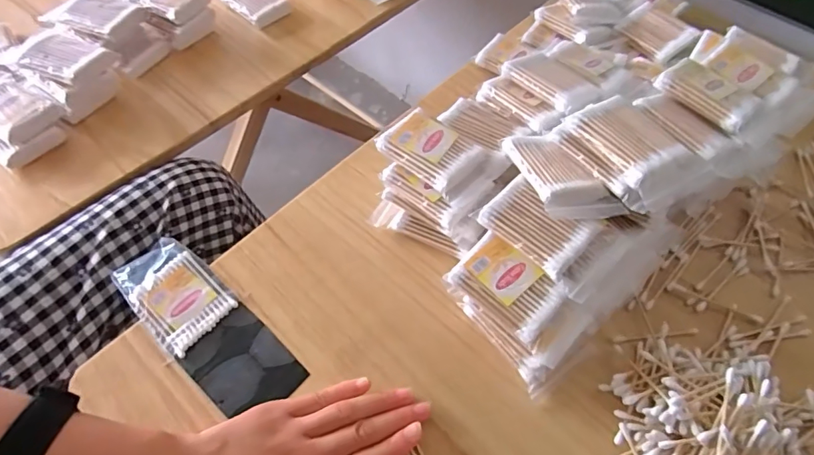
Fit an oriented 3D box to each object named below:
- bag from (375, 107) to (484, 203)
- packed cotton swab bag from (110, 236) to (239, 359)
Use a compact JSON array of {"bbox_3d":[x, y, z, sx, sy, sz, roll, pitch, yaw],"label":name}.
[{"bbox_3d":[0.019,-0.060,0.382,0.076,0.018,0.048,37,63,19],"label":"bag"},{"bbox_3d":[-0.187,0.051,0.388,0.096,0.009,0.060,38,65,20],"label":"packed cotton swab bag"}]

